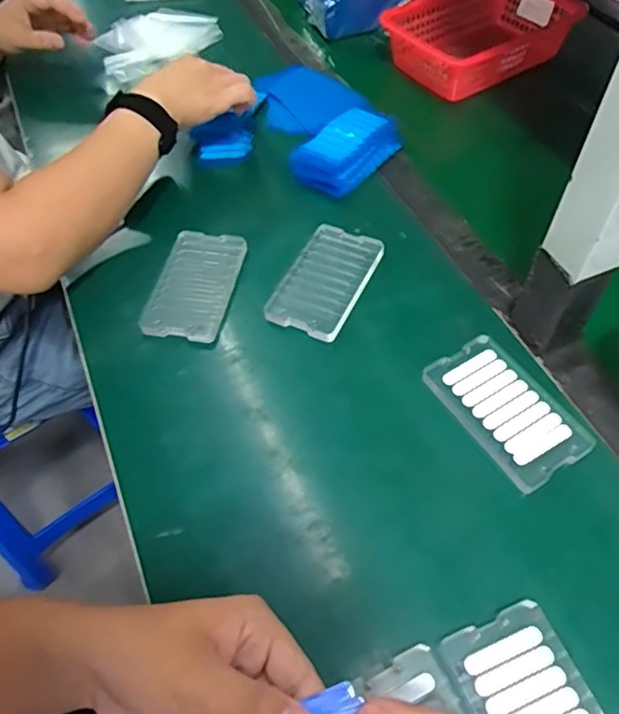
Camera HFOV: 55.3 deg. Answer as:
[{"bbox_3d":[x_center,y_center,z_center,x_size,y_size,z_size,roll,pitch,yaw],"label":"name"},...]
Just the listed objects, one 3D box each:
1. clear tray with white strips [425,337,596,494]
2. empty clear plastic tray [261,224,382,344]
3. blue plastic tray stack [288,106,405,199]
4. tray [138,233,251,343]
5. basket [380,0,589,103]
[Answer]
[{"bbox_3d":[0.152,0.039,0.459,0.072,0.011,0.122,-27,57,-16],"label":"clear tray with white strips"},{"bbox_3d":[0.016,-0.072,0.543,0.070,0.016,0.121,20,57,17],"label":"empty clear plastic tray"},{"bbox_3d":[0.038,-0.223,0.636,0.073,0.028,0.128,30,60,22],"label":"blue plastic tray stack"},{"bbox_3d":[-0.105,-0.067,0.545,0.068,0.016,0.116,9,55,9],"label":"tray"},{"bbox_3d":[0.220,-0.411,0.753,0.222,0.069,0.148,-31,58,-18],"label":"basket"}]

